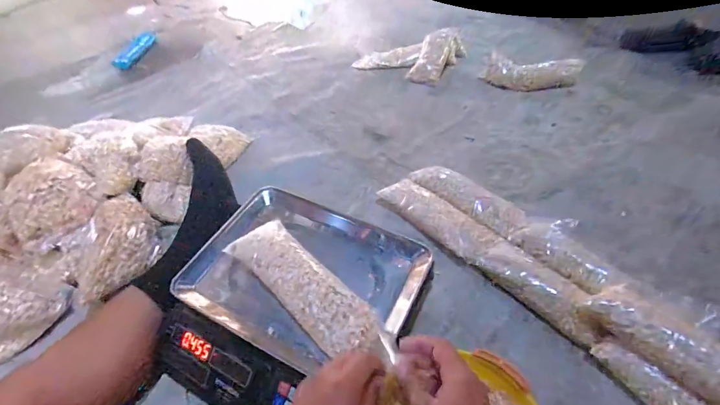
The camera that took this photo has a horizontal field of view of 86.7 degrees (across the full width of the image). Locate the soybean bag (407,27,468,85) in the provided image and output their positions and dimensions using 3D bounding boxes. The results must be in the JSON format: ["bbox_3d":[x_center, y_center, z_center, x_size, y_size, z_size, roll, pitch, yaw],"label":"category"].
[{"bbox_3d":[0.220,-0.418,1.077,0.102,0.077,0.208,22,54,21],"label":"soybean bag"}]

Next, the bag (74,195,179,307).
[{"bbox_3d":[-0.414,0.076,0.661,0.097,0.088,0.194,5,50,8],"label":"bag"}]

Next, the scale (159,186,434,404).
[{"bbox_3d":[-0.097,0.157,0.573,0.319,0.114,0.321,21,54,21],"label":"scale"}]

